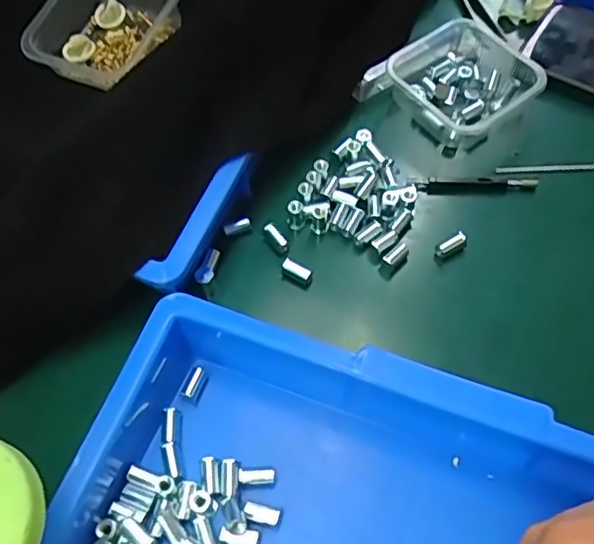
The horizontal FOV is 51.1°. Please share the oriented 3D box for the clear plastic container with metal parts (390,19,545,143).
[{"bbox_3d":[0.114,-0.129,0.416,0.086,0.031,0.097,40,67,22],"label":"clear plastic container with metal parts"}]

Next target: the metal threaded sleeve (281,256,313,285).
[{"bbox_3d":[0.000,-0.001,0.357,0.019,0.007,0.008,24,62,15],"label":"metal threaded sleeve"}]

